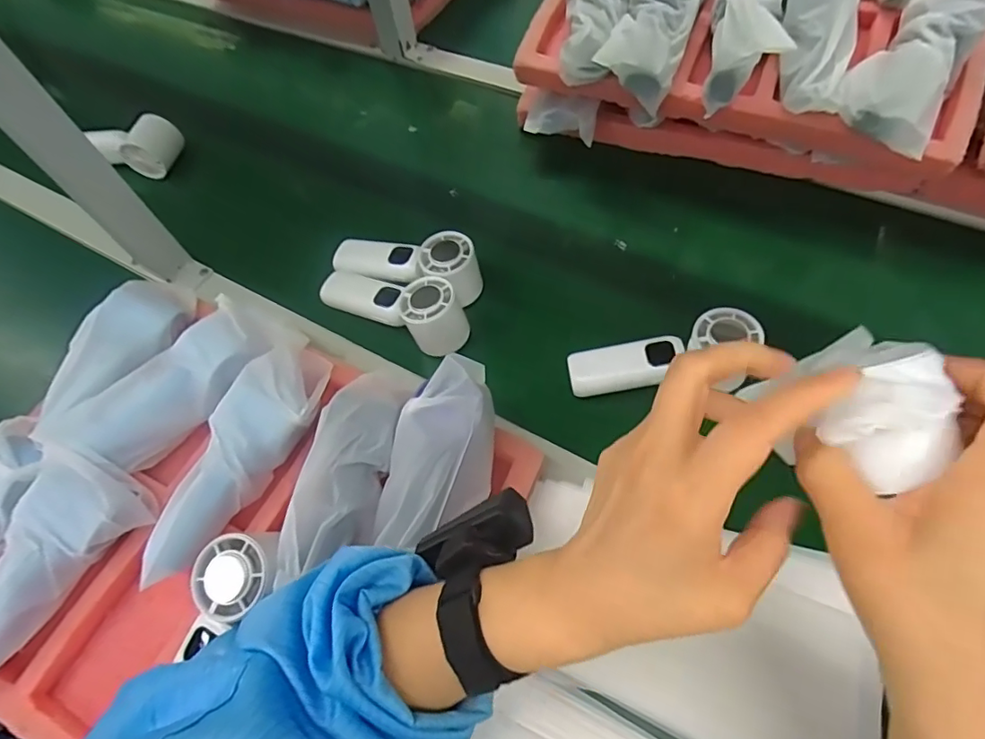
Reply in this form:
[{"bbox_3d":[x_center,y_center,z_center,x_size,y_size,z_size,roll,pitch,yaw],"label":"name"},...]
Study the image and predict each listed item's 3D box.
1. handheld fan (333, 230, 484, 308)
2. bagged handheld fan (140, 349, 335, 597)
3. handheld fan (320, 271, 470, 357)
[{"bbox_3d":[-0.091,-0.105,0.535,0.155,0.048,0.056,10,60,10],"label":"handheld fan"},{"bbox_3d":[-0.190,0.064,0.414,0.062,0.050,0.204,16,61,14],"label":"bagged handheld fan"},{"bbox_3d":[-0.100,-0.068,0.521,0.158,0.054,0.054,24,63,17],"label":"handheld fan"}]

